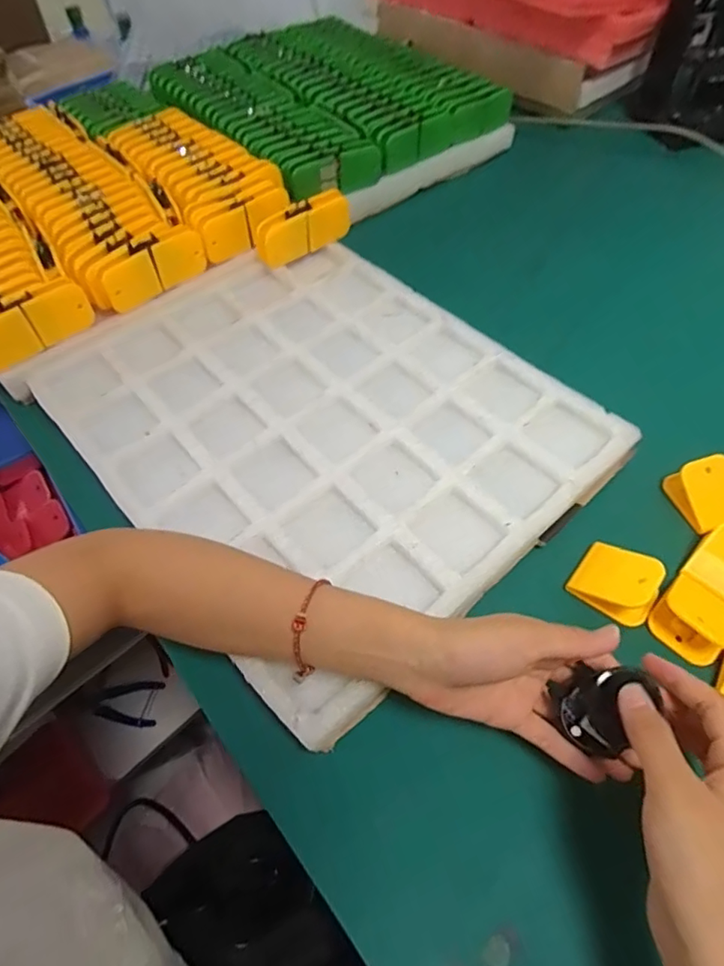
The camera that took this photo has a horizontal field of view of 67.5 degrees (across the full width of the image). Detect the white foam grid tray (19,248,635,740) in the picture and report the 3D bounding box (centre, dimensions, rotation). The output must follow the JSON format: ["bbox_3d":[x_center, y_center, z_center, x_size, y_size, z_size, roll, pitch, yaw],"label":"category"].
[{"bbox_3d":[-0.040,-0.063,0.484,0.353,0.028,0.428,-37,61,-21],"label":"white foam grid tray"}]

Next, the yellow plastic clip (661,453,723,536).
[{"bbox_3d":[0.283,0.010,0.436,0.048,0.032,0.057,-10,55,-4],"label":"yellow plastic clip"}]

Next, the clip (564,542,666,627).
[{"bbox_3d":[0.188,0.072,0.396,0.055,0.026,0.050,33,62,23],"label":"clip"}]

